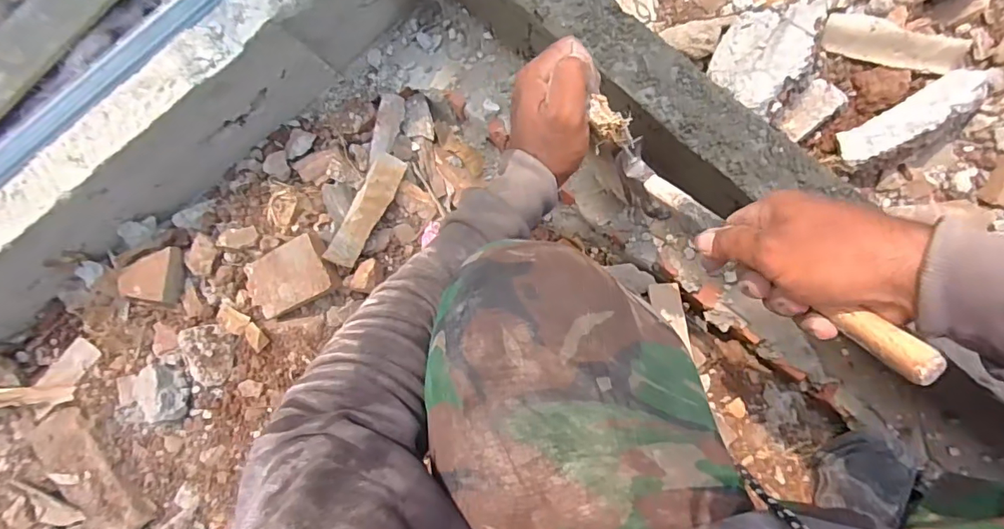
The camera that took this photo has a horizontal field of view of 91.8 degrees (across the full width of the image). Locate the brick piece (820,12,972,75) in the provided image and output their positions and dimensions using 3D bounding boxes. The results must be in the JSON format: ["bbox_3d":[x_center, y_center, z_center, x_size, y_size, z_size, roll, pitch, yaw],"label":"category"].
[{"bbox_3d":[0.554,-0.313,0.693,0.171,0.022,0.052,26,134,19],"label":"brick piece"}]

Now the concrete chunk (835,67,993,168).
[{"bbox_3d":[0.562,-0.202,0.658,0.191,0.054,0.056,-33,84,23],"label":"concrete chunk"}]

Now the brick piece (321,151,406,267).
[{"bbox_3d":[-0.208,-0.086,0.749,0.047,0.022,0.190,21,71,6],"label":"brick piece"}]

